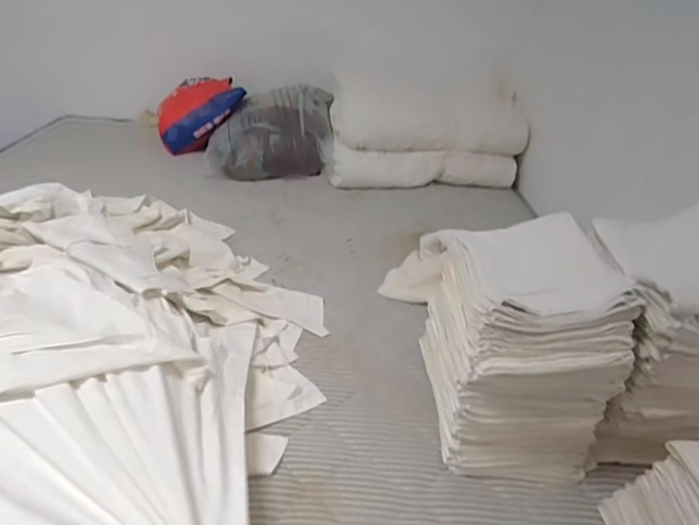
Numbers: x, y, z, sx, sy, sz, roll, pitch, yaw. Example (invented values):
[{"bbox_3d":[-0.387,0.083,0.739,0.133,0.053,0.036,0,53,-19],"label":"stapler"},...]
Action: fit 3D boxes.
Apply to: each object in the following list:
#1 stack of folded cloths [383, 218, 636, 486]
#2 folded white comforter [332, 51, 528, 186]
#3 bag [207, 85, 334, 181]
[{"bbox_3d":[0.266,0.124,0.825,0.241,0.330,0.298,2,31,-8],"label":"stack of folded cloths"},{"bbox_3d":[0.267,-0.476,1.702,0.633,0.380,0.272,4,31,-5],"label":"folded white comforter"},{"bbox_3d":[-0.264,-0.434,1.745,0.392,0.275,0.263,2,31,-8],"label":"bag"}]

